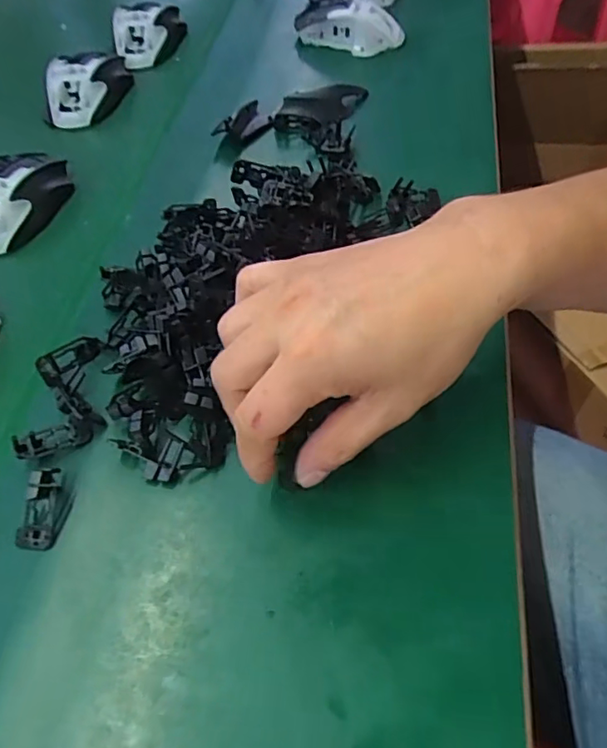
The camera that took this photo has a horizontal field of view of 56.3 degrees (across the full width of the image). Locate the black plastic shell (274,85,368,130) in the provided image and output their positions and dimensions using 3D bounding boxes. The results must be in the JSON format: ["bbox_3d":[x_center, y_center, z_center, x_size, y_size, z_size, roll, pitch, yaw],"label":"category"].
[{"bbox_3d":[0.019,-0.250,0.533,0.100,0.026,0.035,-22,56,-10],"label":"black plastic shell"}]

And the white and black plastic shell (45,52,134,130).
[{"bbox_3d":[-0.220,-0.287,0.567,0.061,0.054,0.098,8,55,7],"label":"white and black plastic shell"}]

